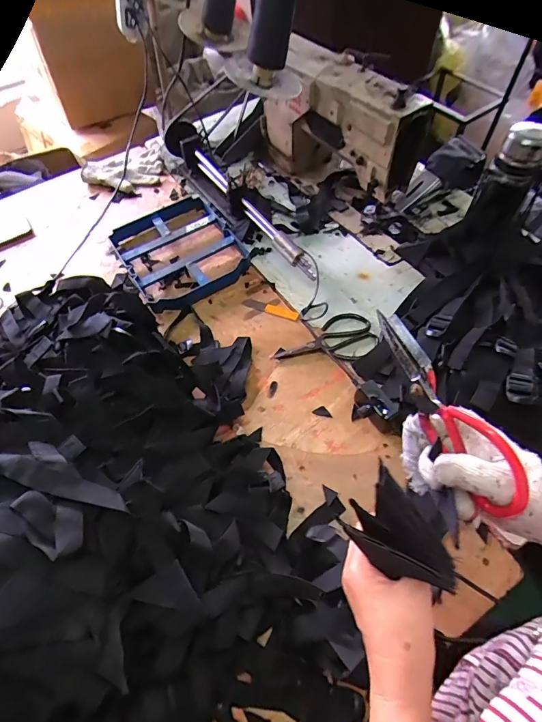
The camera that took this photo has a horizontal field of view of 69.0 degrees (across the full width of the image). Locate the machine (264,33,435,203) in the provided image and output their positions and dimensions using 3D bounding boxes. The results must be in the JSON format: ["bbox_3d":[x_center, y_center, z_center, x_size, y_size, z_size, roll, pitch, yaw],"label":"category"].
[{"bbox_3d":[0.122,-0.447,0.778,0.131,0.252,0.355,-27,61,-12],"label":"machine"}]

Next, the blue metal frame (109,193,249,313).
[{"bbox_3d":[-0.184,-0.226,0.797,0.225,0.032,0.271,-29,62,-13],"label":"blue metal frame"}]

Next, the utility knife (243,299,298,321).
[{"bbox_3d":[-0.001,-0.098,0.735,0.109,0.005,0.018,18,79,16],"label":"utility knife"}]

